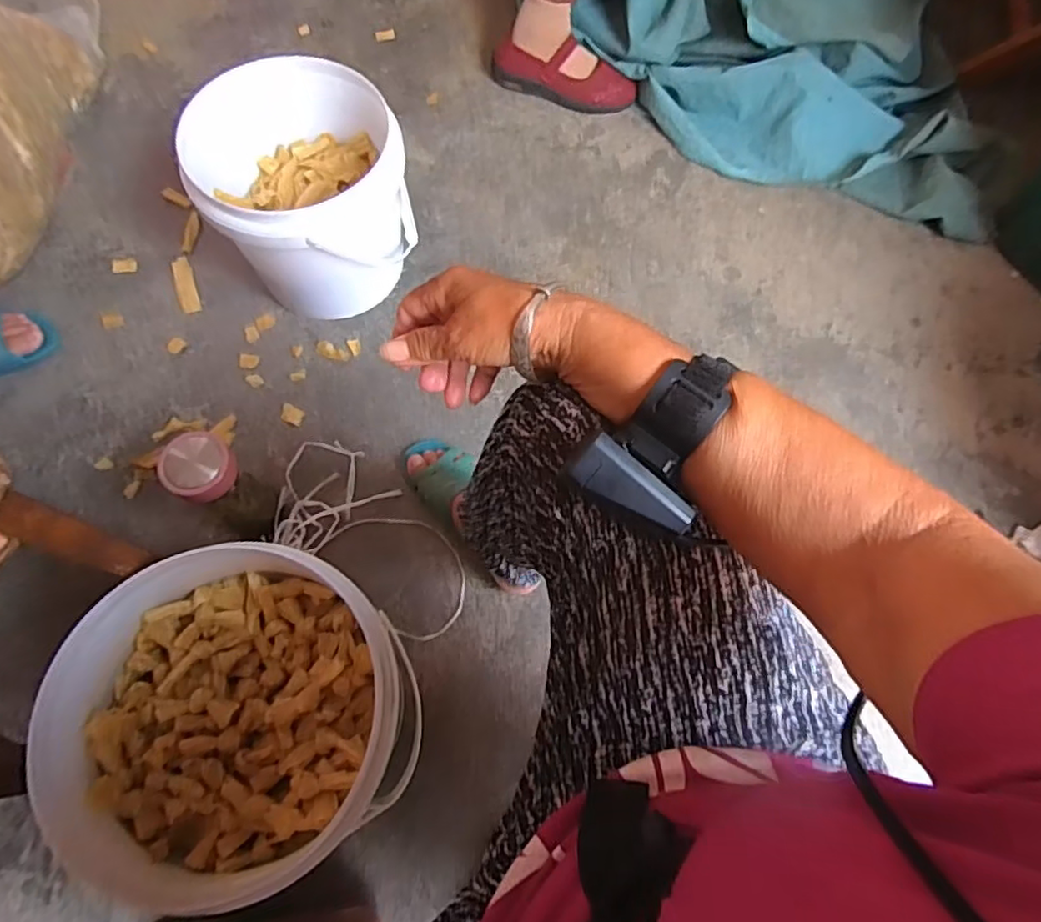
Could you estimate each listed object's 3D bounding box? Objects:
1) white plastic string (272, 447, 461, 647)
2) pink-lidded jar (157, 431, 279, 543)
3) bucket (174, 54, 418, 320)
[{"bbox_3d":[-0.183,0.087,0.769,0.284,0.022,0.153,35,69,9],"label":"white plastic string"},{"bbox_3d":[-0.328,0.035,0.696,0.091,0.174,0.075,34,71,9],"label":"pink-lidded jar"},{"bbox_3d":[-0.263,-0.333,0.822,0.232,0.213,0.246,1,69,-3],"label":"bucket"}]

